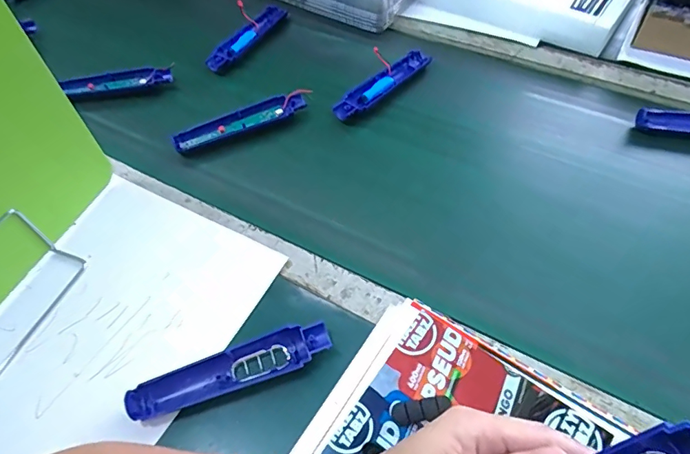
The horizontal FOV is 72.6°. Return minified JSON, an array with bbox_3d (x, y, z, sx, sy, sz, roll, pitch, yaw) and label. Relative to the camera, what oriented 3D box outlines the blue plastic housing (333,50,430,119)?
[{"bbox_3d":[0.051,-0.191,0.638,0.035,0.019,0.172,37,63,24],"label":"blue plastic housing"}]

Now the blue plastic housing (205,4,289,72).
[{"bbox_3d":[-0.149,-0.286,0.715,0.030,0.027,0.167,27,60,19],"label":"blue plastic housing"}]

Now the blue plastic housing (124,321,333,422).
[{"bbox_3d":[-0.097,0.124,0.410,0.171,0.020,0.035,-16,56,-10],"label":"blue plastic housing"}]

